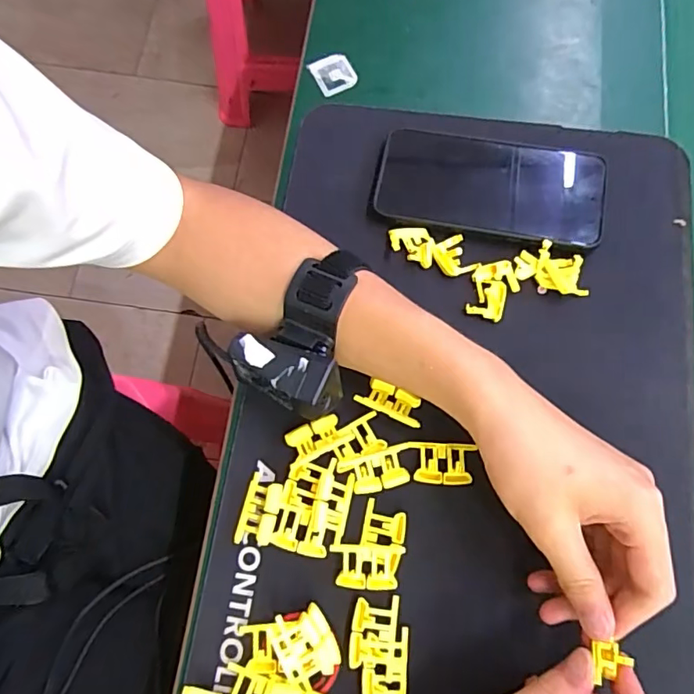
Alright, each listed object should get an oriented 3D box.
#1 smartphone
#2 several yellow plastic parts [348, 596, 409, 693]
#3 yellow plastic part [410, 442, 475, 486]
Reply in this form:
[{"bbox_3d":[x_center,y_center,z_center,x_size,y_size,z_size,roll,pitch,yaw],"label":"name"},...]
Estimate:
[{"bbox_3d":[0.106,-0.121,0.387,0.162,0.005,0.088,13,72,7],"label":"smartphone"},{"bbox_3d":[0.019,0.178,0.304,0.034,0.008,0.055,5,75,0],"label":"several yellow plastic parts"},{"bbox_3d":[0.060,0.075,0.334,0.040,0.006,0.026,4,75,0],"label":"yellow plastic part"}]

